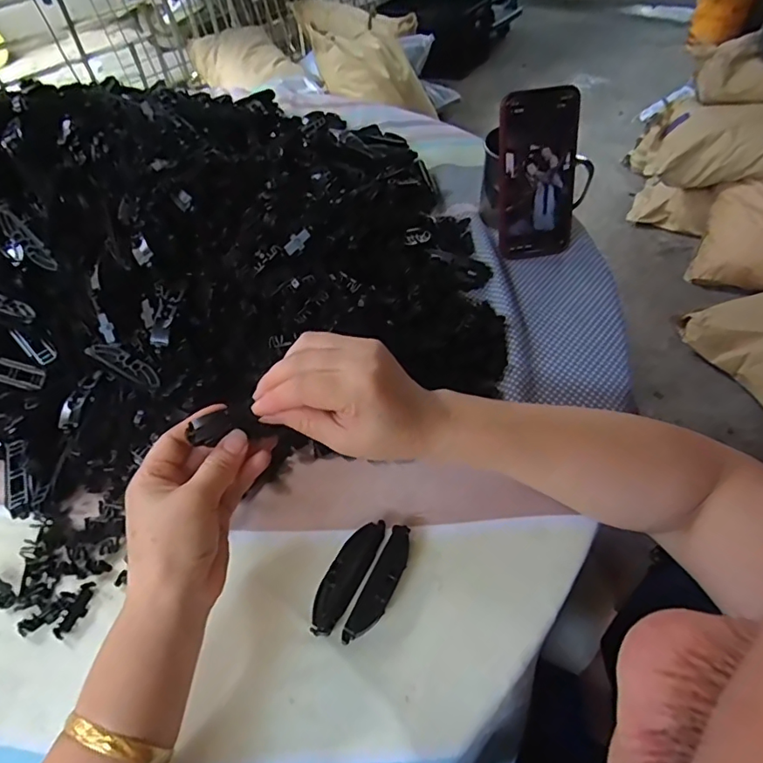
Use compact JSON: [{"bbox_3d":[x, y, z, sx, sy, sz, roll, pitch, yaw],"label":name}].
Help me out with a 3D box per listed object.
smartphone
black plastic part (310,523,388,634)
[{"bbox_3d":[0.156,-0.204,0.523,0.075,0.155,0.015,-9,30,0],"label":"smartphone"},{"bbox_3d":[-0.022,0.126,0.346,0.022,0.007,0.080,21,54,19],"label":"black plastic part"}]

